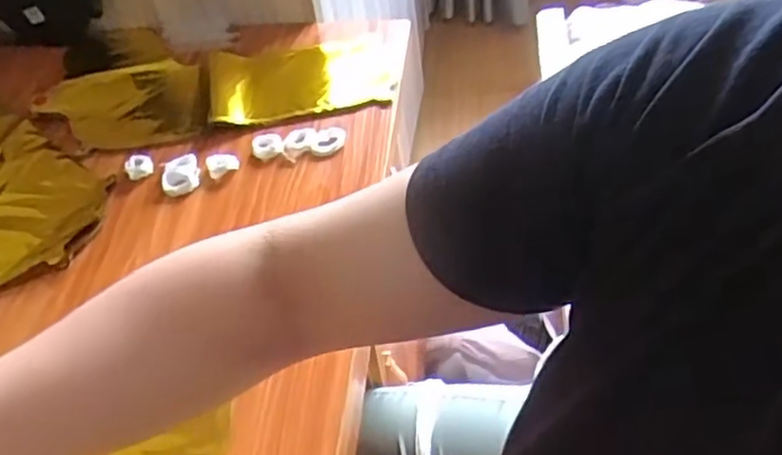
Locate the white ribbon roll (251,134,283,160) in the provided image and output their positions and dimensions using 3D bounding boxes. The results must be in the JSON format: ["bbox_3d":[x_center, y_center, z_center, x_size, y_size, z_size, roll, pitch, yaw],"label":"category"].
[{"bbox_3d":[-0.123,-0.081,0.709,0.029,0.009,0.029,-4,46,4],"label":"white ribbon roll"}]

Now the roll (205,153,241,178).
[{"bbox_3d":[-0.164,-0.062,0.695,0.031,0.016,0.018,-15,46,-7],"label":"roll"}]

